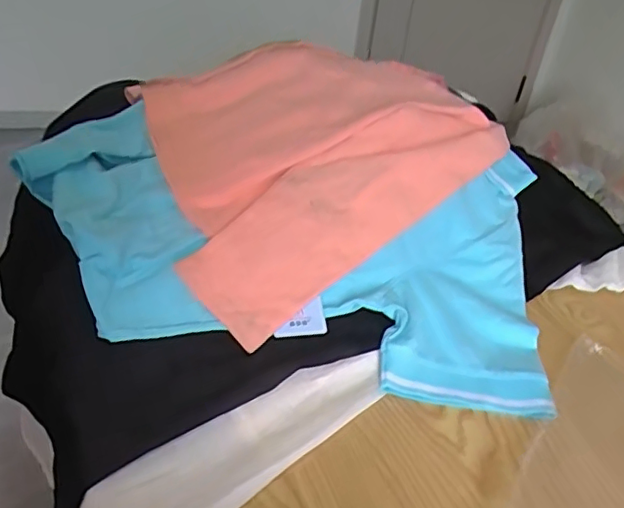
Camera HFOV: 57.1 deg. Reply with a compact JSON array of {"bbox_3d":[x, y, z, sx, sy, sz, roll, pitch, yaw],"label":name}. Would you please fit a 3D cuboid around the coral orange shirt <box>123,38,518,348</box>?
[{"bbox_3d":[-0.003,-0.130,0.657,0.458,0.098,0.337,-27,48,-38],"label":"coral orange shirt"}]

